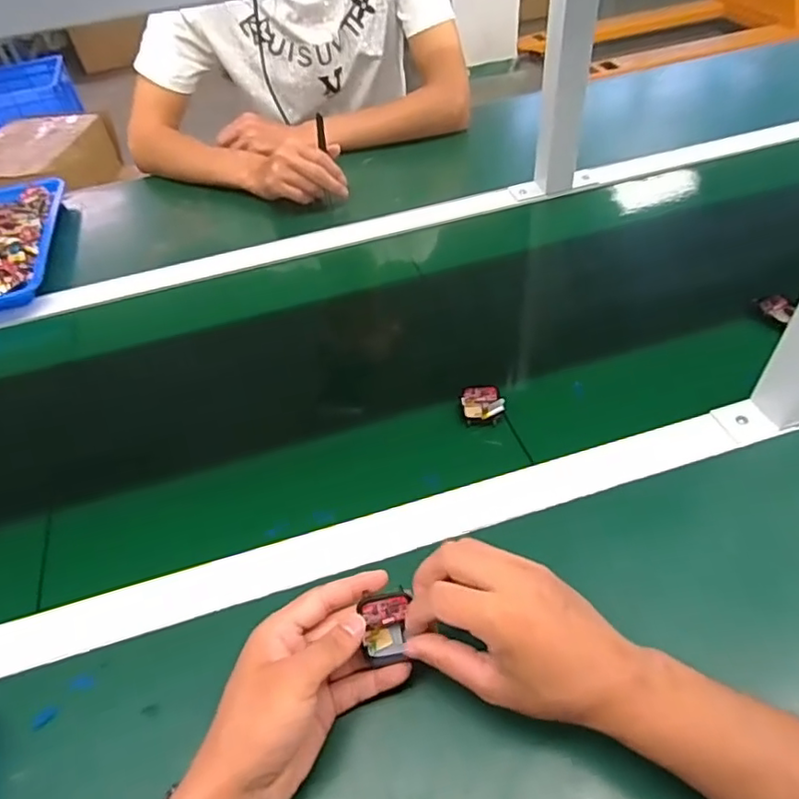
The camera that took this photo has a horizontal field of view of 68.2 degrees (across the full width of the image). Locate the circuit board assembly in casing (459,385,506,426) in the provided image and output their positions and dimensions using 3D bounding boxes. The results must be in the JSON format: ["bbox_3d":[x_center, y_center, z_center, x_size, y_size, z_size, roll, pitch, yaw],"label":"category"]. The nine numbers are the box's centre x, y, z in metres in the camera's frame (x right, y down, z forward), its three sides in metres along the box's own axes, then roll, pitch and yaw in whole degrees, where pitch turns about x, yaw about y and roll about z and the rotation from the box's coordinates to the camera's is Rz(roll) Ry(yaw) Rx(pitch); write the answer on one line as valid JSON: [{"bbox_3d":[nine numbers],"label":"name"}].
[{"bbox_3d":[0.077,0.002,0.549,0.036,0.016,0.044,-6,47,1],"label":"circuit board assembly in casing"}]

